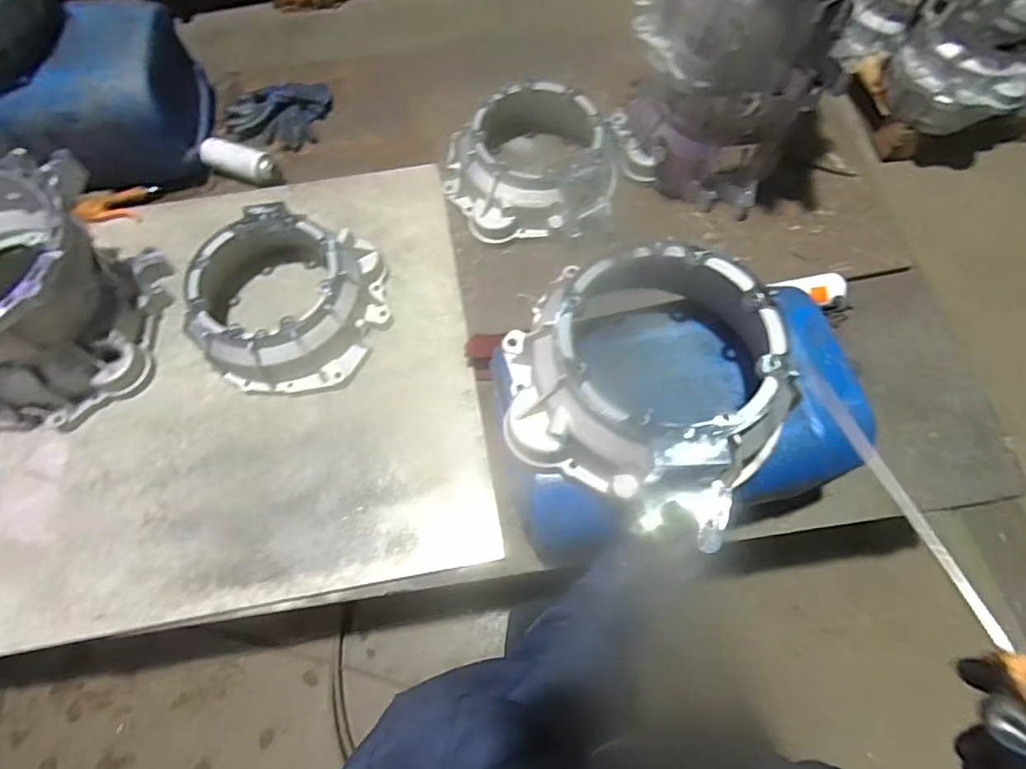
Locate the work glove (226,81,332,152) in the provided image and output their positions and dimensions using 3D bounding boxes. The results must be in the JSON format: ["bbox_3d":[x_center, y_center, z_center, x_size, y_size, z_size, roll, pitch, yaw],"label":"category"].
[{"bbox_3d":[-0.512,-0.576,1.171,0.205,0.050,0.142,12,68,5],"label":"work glove"}]

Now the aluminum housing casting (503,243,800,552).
[{"bbox_3d":[0.146,-0.013,0.615,0.310,0.115,0.280,30,71,12],"label":"aluminum housing casting"}]

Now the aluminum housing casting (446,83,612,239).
[{"bbox_3d":[0.034,-0.415,1.041,0.324,0.131,0.284,2,68,1],"label":"aluminum housing casting"}]

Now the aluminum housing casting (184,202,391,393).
[{"bbox_3d":[-0.376,-0.141,0.926,0.282,0.140,0.282,0,68,0],"label":"aluminum housing casting"}]

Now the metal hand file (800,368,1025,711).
[{"bbox_3d":[0.279,0.096,0.377,0.012,0.016,0.281,-11,51,-4],"label":"metal hand file"}]

